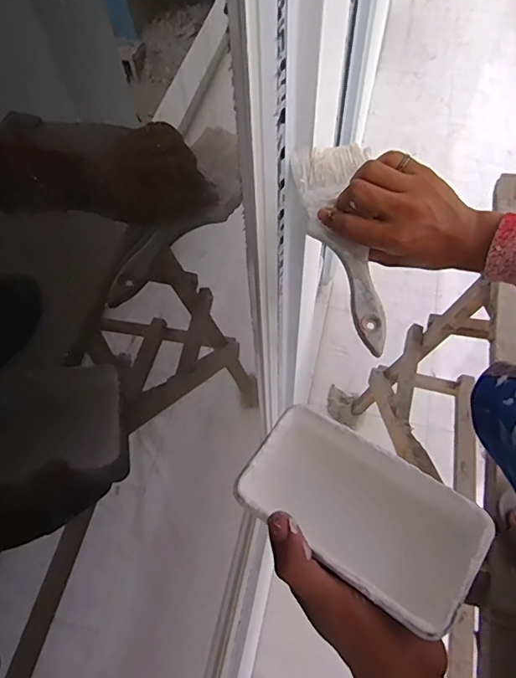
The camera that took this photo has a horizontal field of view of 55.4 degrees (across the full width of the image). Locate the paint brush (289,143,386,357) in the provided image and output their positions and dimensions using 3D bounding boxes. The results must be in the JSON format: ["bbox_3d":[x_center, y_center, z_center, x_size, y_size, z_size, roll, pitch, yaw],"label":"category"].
[{"bbox_3d":[0.090,-0.089,0.450,0.072,0.019,0.207,-13,72,-6],"label":"paint brush"}]

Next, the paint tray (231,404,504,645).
[{"bbox_3d":[0.061,0.105,0.304,0.142,0.033,0.075,32,65,19],"label":"paint tray"}]

